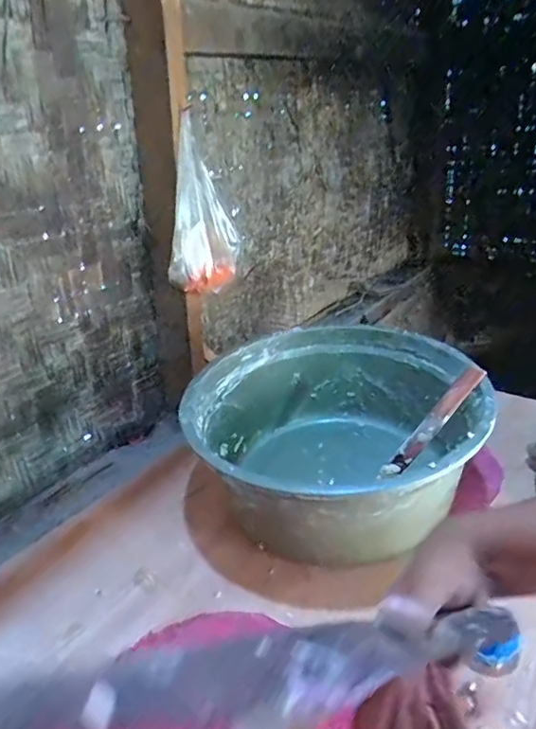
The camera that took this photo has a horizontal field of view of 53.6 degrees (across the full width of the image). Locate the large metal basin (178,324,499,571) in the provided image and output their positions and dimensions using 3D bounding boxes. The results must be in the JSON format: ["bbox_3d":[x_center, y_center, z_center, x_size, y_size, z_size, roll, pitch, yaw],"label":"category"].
[{"bbox_3d":[0.080,0.090,0.759,0.379,0.183,0.383,-3,27,1],"label":"large metal basin"}]

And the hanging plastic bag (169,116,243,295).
[{"bbox_3d":[-0.116,-0.269,0.949,0.104,0.260,0.138,1,27,10],"label":"hanging plastic bag"}]

